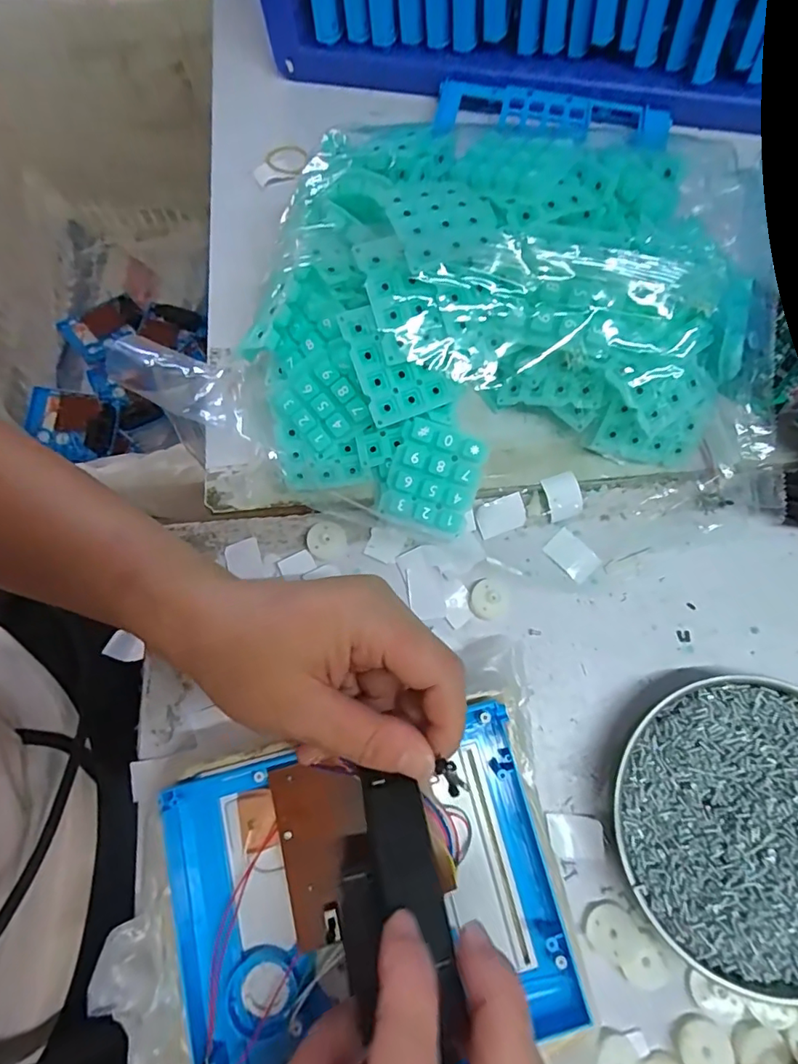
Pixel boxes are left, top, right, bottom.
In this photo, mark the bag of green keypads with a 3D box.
[{"bbox_3d":[0.056,-0.116,0.296,0.277,0.095,0.201,-14,75,-2],"label":"bag of green keypads"}]

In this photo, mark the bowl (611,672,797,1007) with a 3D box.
[{"bbox_3d":[0.173,0.142,0.256,0.132,0.030,0.132,-1,75,2],"label":"bowl"}]

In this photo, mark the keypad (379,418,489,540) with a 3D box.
[{"bbox_3d":[0.020,-0.028,0.293,0.048,0.009,0.058,19,97,-5],"label":"keypad"}]

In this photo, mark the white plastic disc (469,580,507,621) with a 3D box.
[{"bbox_3d":[0.051,0.039,0.300,0.021,0.006,0.022,-1,75,2],"label":"white plastic disc"}]

